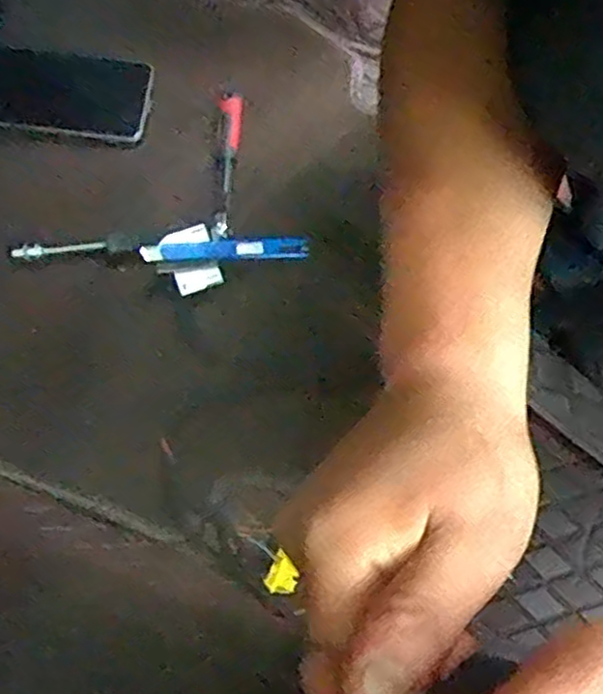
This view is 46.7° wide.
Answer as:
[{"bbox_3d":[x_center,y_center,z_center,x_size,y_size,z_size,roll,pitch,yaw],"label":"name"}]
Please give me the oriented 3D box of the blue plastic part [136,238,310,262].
[{"bbox_3d":[-0.057,-0.075,0.531,0.125,0.014,0.017,-4,73,-13],"label":"blue plastic part"}]

